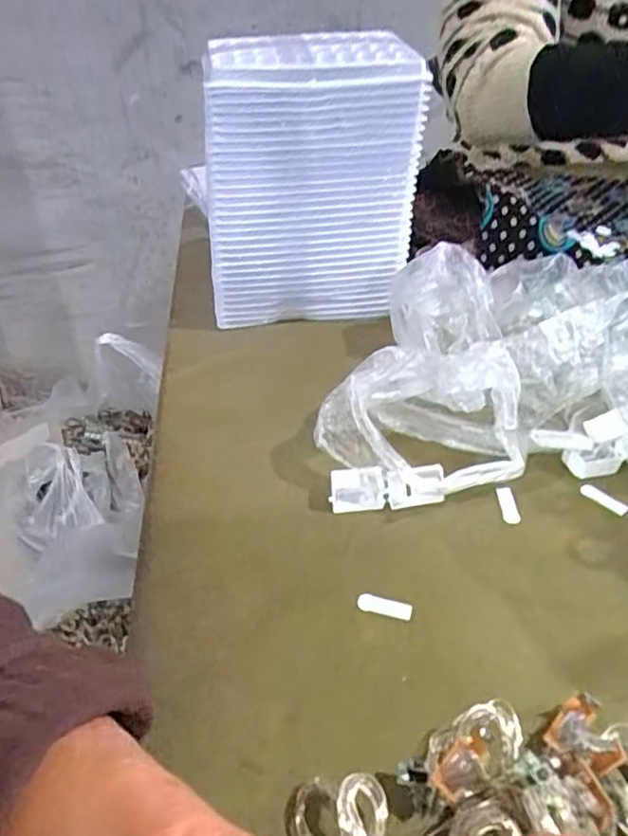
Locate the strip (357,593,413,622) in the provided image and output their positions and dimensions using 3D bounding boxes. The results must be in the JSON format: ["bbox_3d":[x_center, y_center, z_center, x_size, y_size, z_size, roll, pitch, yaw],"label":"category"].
[{"bbox_3d":[0.030,0.080,0.281,0.023,0.004,0.007,9,41,13],"label":"strip"}]

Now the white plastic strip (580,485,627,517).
[{"bbox_3d":[0.142,0.040,0.326,0.023,0.004,0.006,29,50,36],"label":"white plastic strip"}]

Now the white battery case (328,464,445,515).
[{"bbox_3d":[0.035,0.034,0.322,0.053,0.020,0.013,1,39,4],"label":"white battery case"}]

